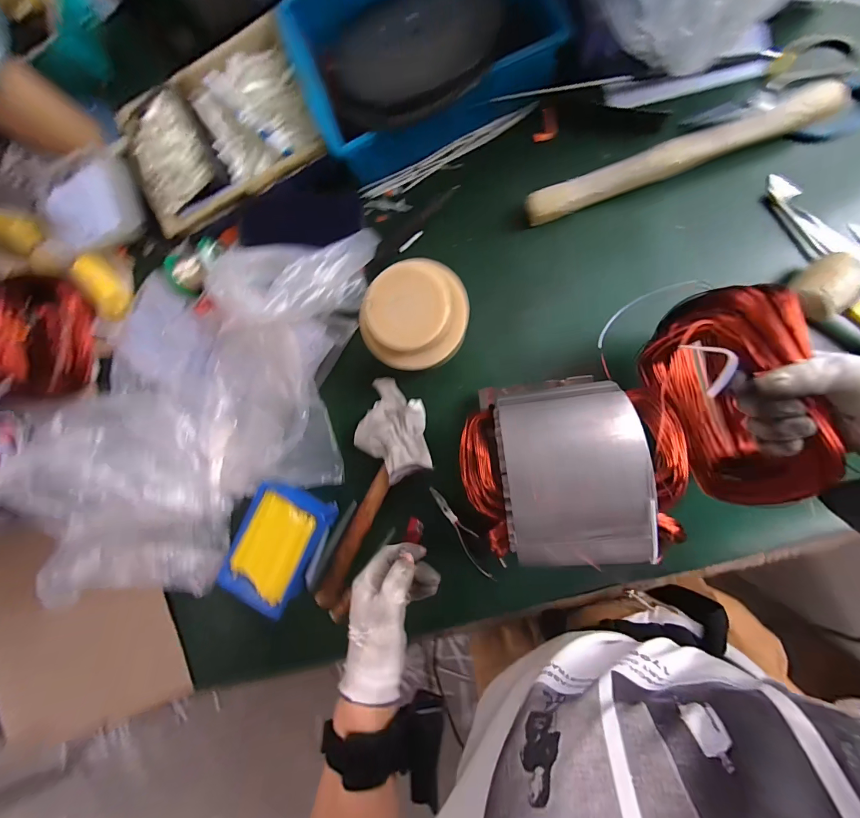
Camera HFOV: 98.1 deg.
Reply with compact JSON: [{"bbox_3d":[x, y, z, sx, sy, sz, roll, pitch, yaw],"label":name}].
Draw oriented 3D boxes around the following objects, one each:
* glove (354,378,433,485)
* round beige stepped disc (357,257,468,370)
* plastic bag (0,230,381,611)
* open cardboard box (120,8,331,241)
[{"bbox_3d":[-0.051,0.025,0.474,0.095,0.043,0.128,-9,88,9],"label":"glove"},{"bbox_3d":[-0.017,-0.095,0.387,0.106,0.051,0.100,0,90,9],"label":"round beige stepped disc"},{"bbox_3d":[-0.287,-0.022,0.455,0.347,0.142,0.490,16,92,9],"label":"plastic bag"},{"bbox_3d":[-0.278,-0.360,0.493,0.243,0.061,0.180,-22,86,8],"label":"open cardboard box"}]

